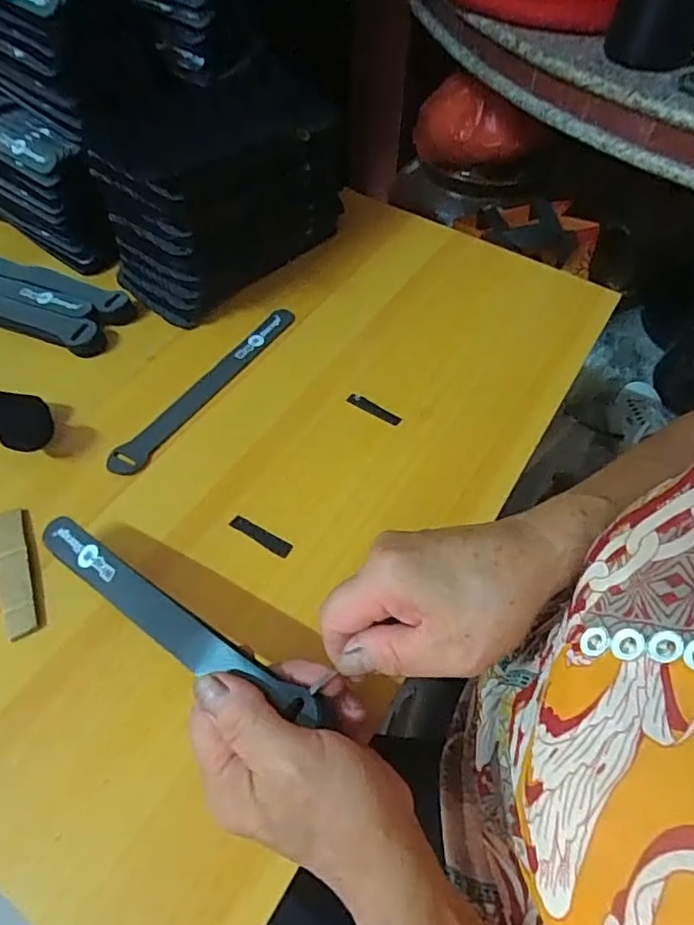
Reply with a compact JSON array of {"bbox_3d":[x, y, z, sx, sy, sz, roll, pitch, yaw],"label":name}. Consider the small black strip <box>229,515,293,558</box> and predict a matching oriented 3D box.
[{"bbox_3d":[-0.056,0.047,0.366,0.045,0.004,0.011,27,57,15],"label":"small black strip"}]

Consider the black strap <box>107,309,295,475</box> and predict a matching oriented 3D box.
[{"bbox_3d":[-0.104,-0.061,0.431,0.024,0.006,0.195,29,57,16],"label":"black strap"}]

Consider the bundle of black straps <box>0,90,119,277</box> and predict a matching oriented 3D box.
[{"bbox_3d":[-0.284,-0.242,0.479,0.217,0.096,0.058,33,59,18],"label":"bundle of black straps"}]

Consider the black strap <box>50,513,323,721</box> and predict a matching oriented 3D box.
[{"bbox_3d":[-0.096,0.075,0.287,0.189,0.012,0.023,25,56,26],"label":"black strap"}]

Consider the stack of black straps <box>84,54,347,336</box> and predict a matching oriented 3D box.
[{"bbox_3d":[-0.091,-0.217,0.471,0.077,0.121,0.205,33,59,18],"label":"stack of black straps"}]

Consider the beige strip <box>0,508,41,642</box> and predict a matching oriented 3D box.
[{"bbox_3d":[-0.200,0.063,0.340,0.022,0.007,0.088,-19,58,-17],"label":"beige strip"}]

